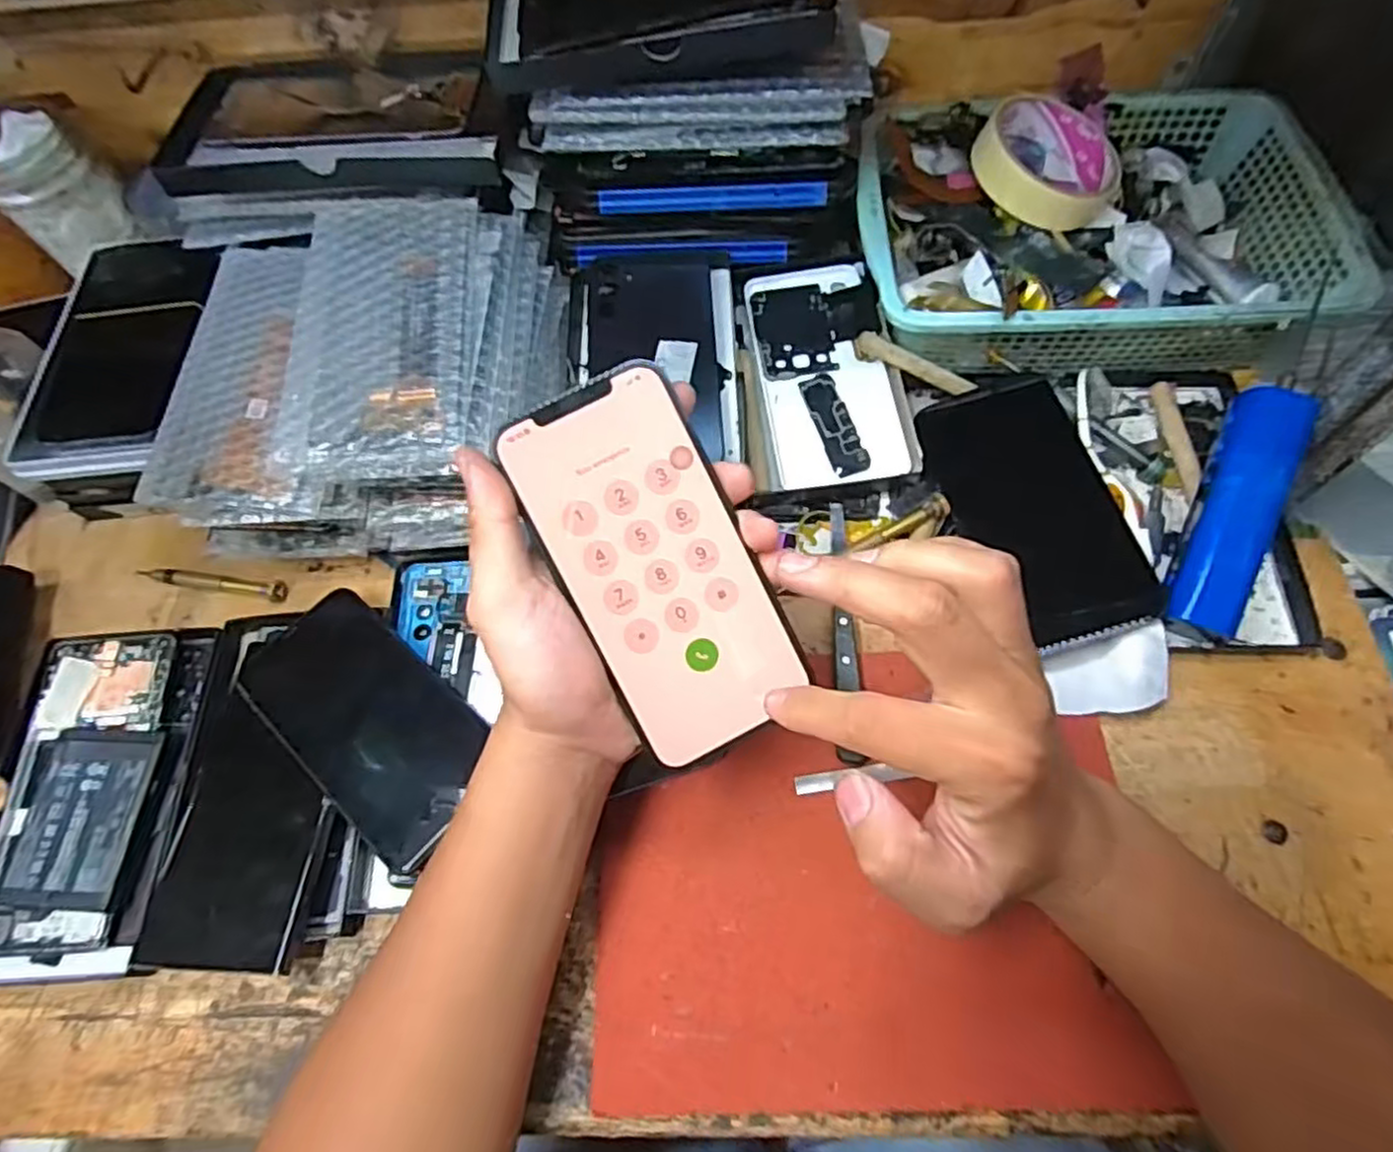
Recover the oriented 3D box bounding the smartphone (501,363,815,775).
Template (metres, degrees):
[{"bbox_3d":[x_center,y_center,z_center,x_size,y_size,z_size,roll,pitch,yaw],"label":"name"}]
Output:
[{"bbox_3d":[-0.015,-0.003,0.299,0.074,0.005,0.154,-27,97,-9],"label":"smartphone"}]

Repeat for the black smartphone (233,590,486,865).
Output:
[{"bbox_3d":[-0.177,0.070,0.386,0.143,0.006,0.077,38,73,19],"label":"black smartphone"}]

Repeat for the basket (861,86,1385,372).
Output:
[{"bbox_3d":[0.240,-0.213,0.460,0.270,0.063,0.191,-3,65,3],"label":"basket"}]

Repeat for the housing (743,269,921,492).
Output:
[{"bbox_3d":[0.082,-0.130,0.462,0.081,0.015,0.159,-7,64,1],"label":"housing"}]

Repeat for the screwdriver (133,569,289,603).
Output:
[{"bbox_3d":[-0.302,0.004,0.456,0.099,0.008,0.012,7,65,7],"label":"screwdriver"}]

